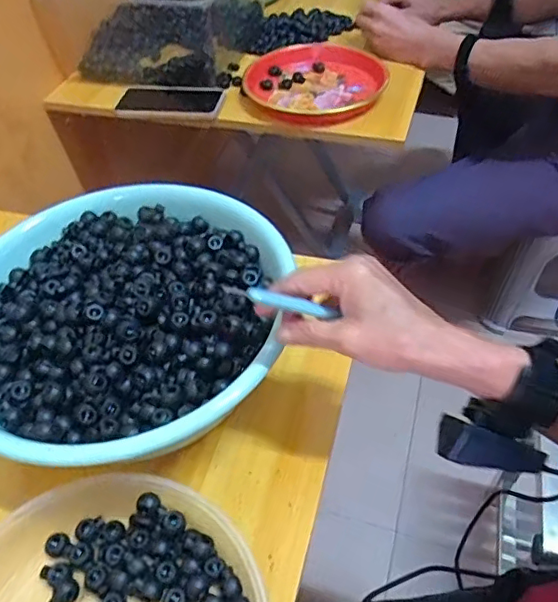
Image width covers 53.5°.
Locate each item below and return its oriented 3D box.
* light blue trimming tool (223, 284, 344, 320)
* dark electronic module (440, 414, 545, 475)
[{"bbox_3d":[0.000,-0.001,0.362,0.080,0.005,0.013,13,42,-27],"label":"light blue trimming tool"},{"bbox_3d":[0.141,0.099,0.369,0.067,0.021,0.026,16,51,17],"label":"dark electronic module"}]

